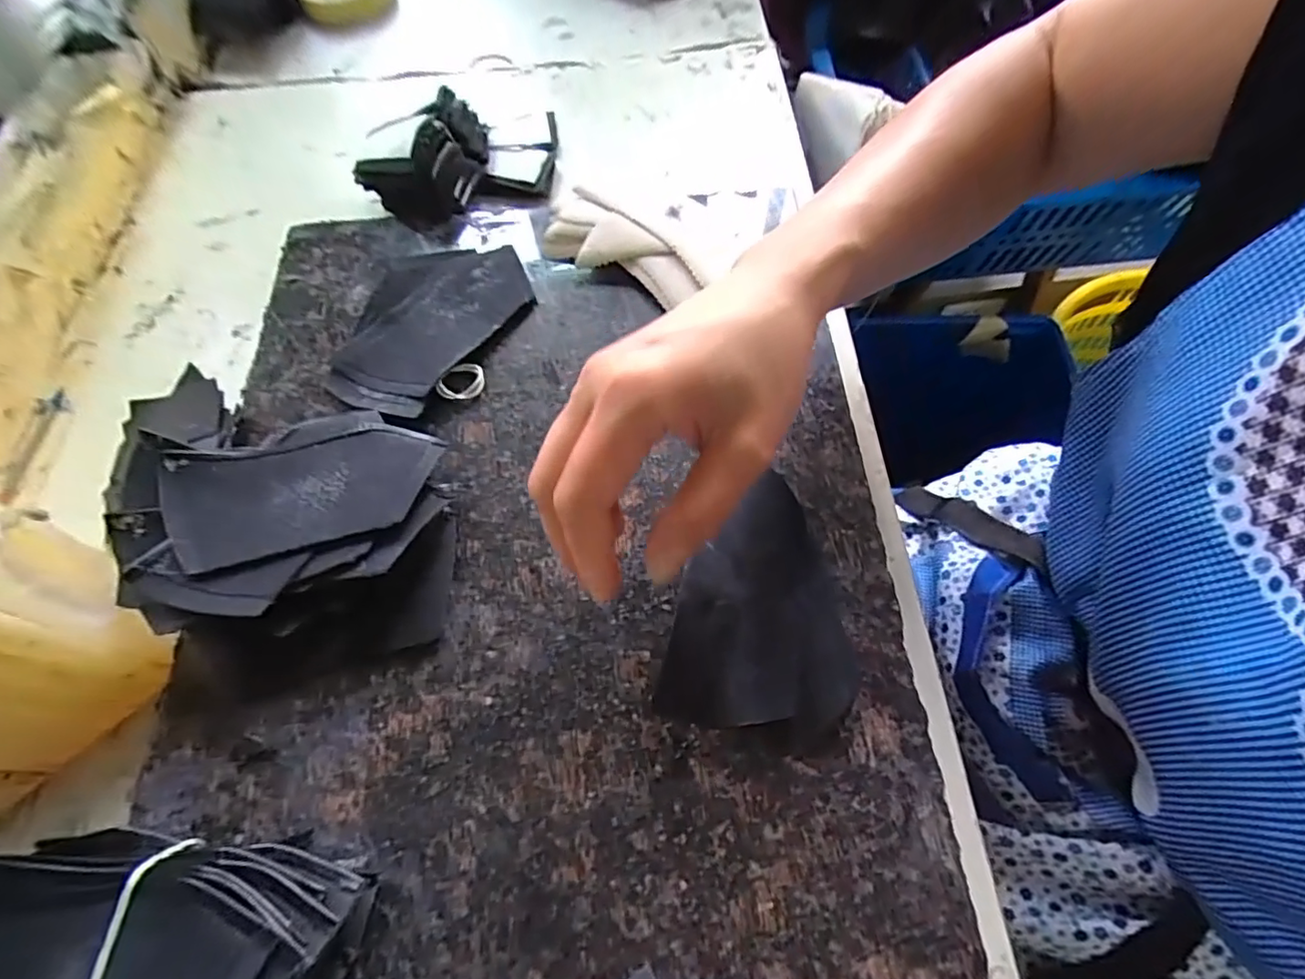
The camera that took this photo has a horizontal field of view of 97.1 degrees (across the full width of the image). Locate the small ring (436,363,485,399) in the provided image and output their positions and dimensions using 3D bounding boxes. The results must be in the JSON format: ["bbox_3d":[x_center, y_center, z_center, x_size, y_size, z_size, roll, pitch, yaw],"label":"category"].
[{"bbox_3d":[-0.114,-0.066,0.343,0.024,0.011,0.024,-1,66,2],"label":"small ring"}]

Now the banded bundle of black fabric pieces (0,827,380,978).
[{"bbox_3d":[-0.187,0.173,0.214,0.141,0.051,0.074,0,66,2],"label":"banded bundle of black fabric pieces"}]

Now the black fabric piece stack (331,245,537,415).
[{"bbox_3d":[-0.138,-0.105,0.357,0.084,0.011,0.136,31,70,14],"label":"black fabric piece stack"}]

